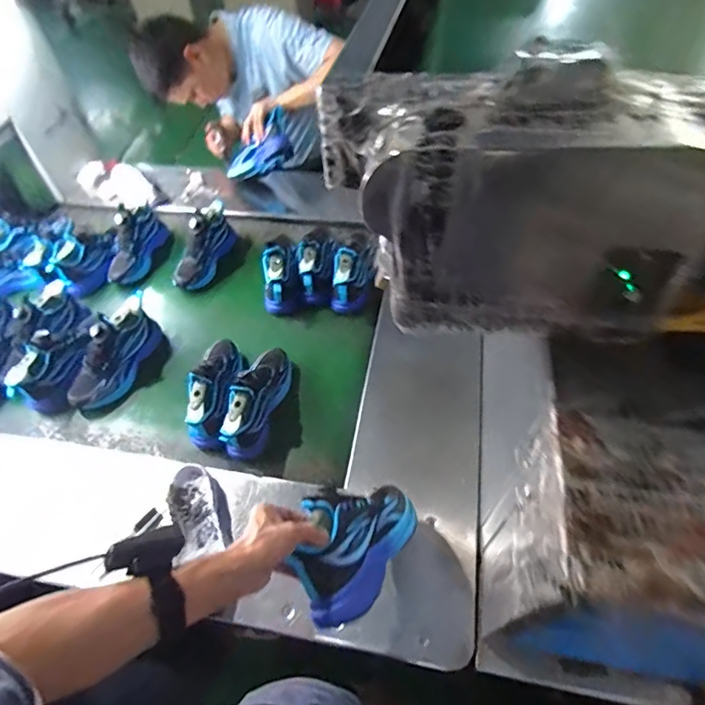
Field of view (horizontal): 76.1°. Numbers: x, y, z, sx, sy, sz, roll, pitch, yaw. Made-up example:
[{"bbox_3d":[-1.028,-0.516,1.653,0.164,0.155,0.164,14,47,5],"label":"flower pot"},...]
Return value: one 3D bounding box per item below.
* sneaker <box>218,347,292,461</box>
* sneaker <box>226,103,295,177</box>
[{"bbox_3d":[-0.198,0.082,0.930,0.079,0.142,0.264,8,42,11],"label":"sneaker"},{"bbox_3d":[-0.291,-0.607,1.384,0.250,0.101,0.089,-13,47,31],"label":"sneaker"}]

